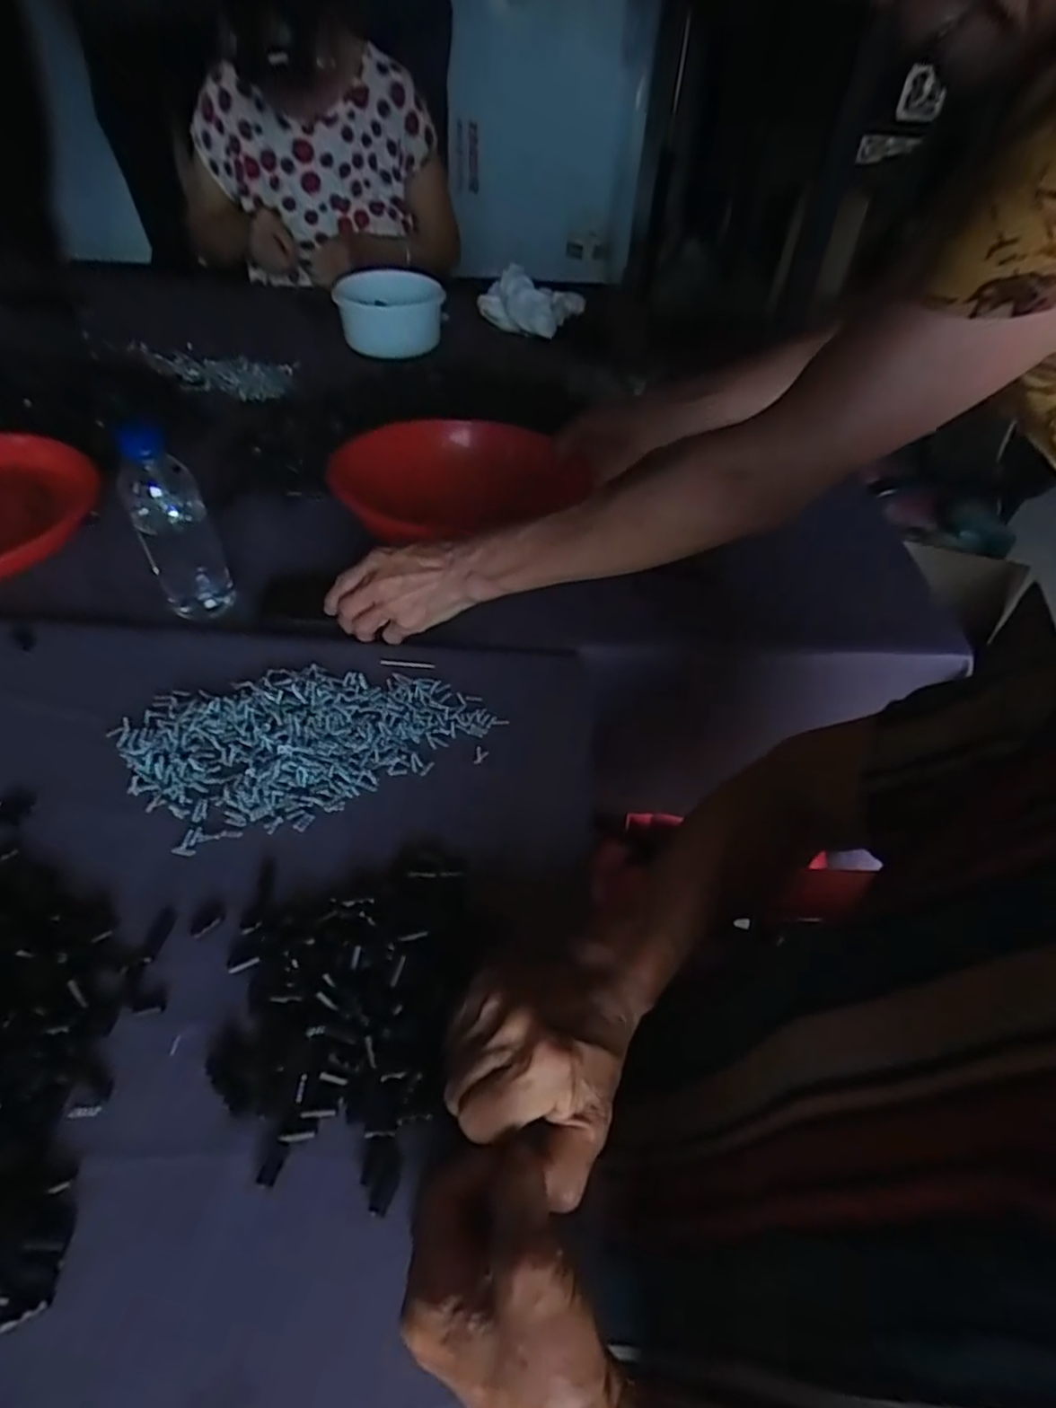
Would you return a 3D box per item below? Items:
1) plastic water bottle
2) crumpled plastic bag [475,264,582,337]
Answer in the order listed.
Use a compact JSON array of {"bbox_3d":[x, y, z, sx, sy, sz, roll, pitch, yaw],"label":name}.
[{"bbox_3d":[-0.303,-0.151,0.584,0.059,0.187,0.053,-21,52,-17],"label":"plastic water bottle"},{"bbox_3d":[0.001,-0.662,1.111,0.168,0.072,0.121,6,49,5],"label":"crumpled plastic bag"}]

